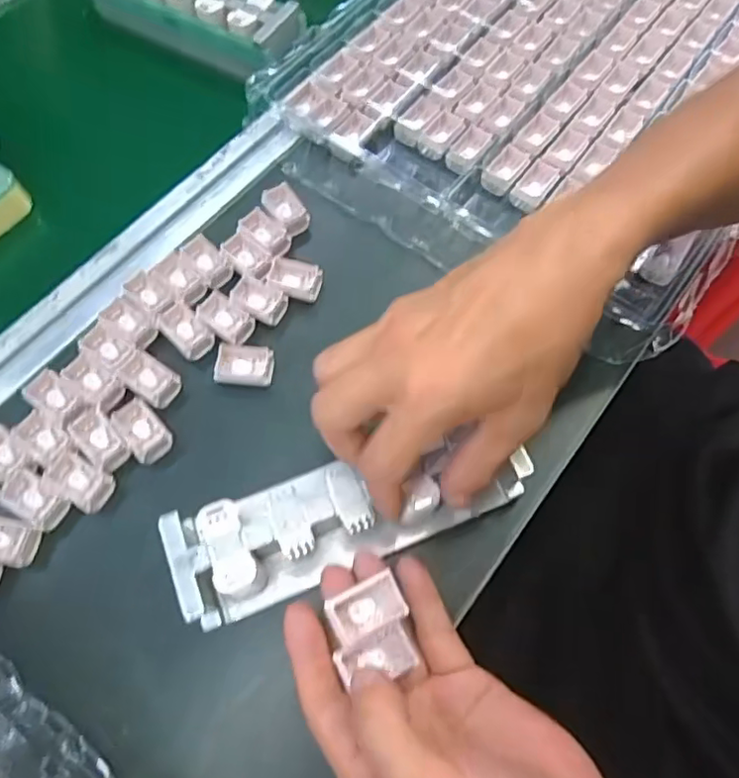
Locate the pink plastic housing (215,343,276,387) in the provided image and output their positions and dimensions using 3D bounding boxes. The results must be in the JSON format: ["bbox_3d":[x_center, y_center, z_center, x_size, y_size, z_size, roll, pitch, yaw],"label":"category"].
[{"bbox_3d":[-0.079,-0.015,0.375,0.034,0.013,0.024,4,67,2],"label":"pink plastic housing"}]

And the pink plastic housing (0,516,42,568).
[{"bbox_3d":[-0.205,0.085,0.330,0.040,0.007,0.025,8,67,4],"label":"pink plastic housing"}]

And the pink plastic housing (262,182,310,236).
[{"bbox_3d":[-0.060,-0.129,0.418,0.022,0.011,0.041,-33,70,-13],"label":"pink plastic housing"}]

